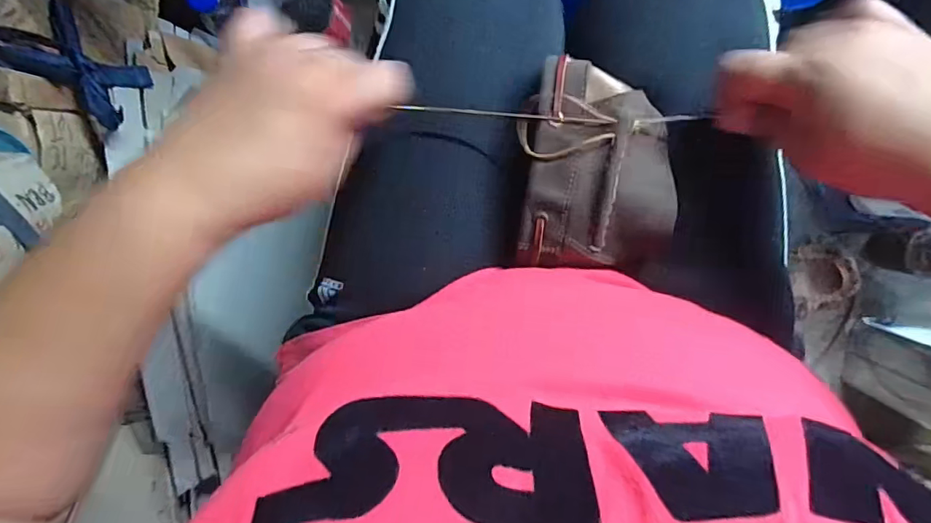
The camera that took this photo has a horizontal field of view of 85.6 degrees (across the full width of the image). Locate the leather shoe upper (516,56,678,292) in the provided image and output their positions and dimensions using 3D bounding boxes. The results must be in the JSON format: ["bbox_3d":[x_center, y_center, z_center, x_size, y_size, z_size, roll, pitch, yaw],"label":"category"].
[{"bbox_3d":[0.083,-0.050,0.298,0.089,0.033,0.121,7,98,3],"label":"leather shoe upper"}]

